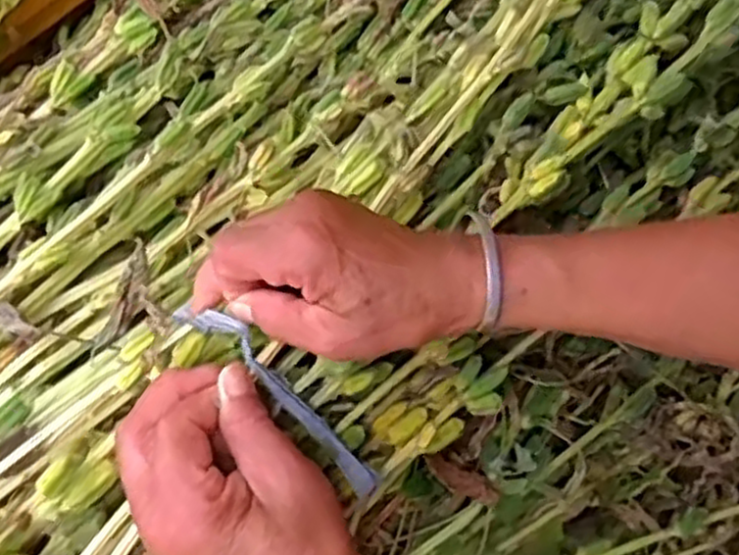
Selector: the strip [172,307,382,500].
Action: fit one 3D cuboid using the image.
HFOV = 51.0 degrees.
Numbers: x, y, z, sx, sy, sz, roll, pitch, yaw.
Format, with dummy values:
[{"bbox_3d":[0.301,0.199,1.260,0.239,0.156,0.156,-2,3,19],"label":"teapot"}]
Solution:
[{"bbox_3d":[-0.039,0.061,0.379,0.014,0.026,0.135,-47,109,-18],"label":"strip"}]

